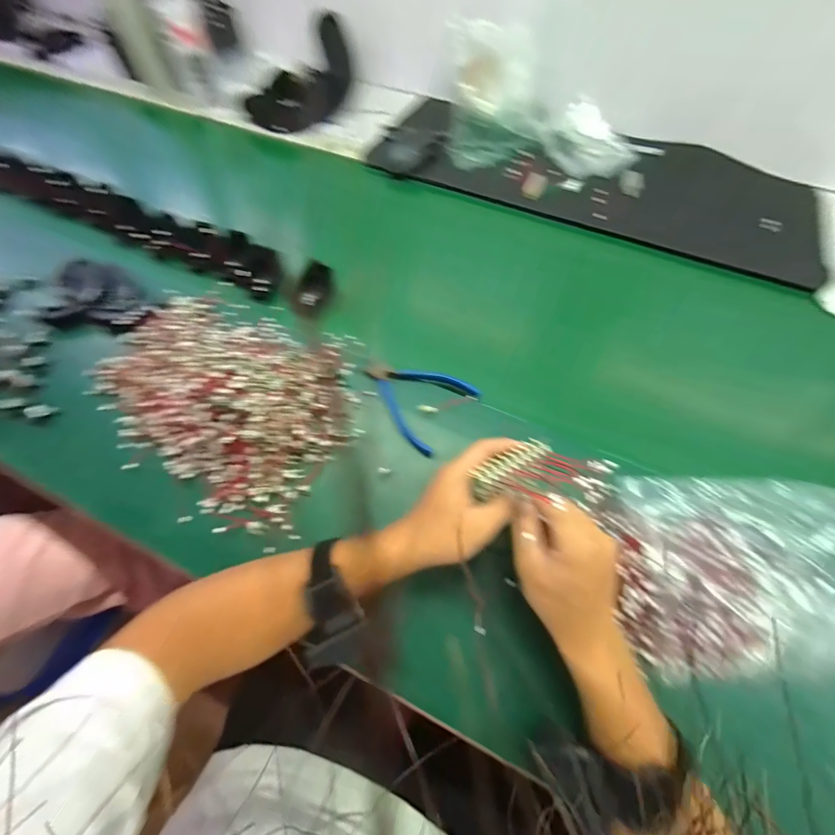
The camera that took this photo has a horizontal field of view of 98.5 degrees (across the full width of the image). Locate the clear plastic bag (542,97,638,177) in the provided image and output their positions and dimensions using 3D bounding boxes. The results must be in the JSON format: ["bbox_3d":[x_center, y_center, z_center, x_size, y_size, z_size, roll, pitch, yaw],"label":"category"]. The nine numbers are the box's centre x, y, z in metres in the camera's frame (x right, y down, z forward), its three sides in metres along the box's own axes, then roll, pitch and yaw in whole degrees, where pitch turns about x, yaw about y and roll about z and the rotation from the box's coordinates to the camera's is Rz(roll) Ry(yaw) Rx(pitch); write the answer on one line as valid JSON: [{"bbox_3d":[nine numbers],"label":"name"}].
[{"bbox_3d":[0.316,-0.504,0.664,0.157,0.067,0.131,41,70,19],"label":"clear plastic bag"}]

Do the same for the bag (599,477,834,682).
[{"bbox_3d":[0.317,0.141,0.336,0.259,0.034,0.167,-1,62,0],"label":"bag"}]

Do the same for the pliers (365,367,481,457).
[{"bbox_3d":[-0.006,-0.033,0.426,0.130,0.012,0.100,37,68,18],"label":"pliers"}]

